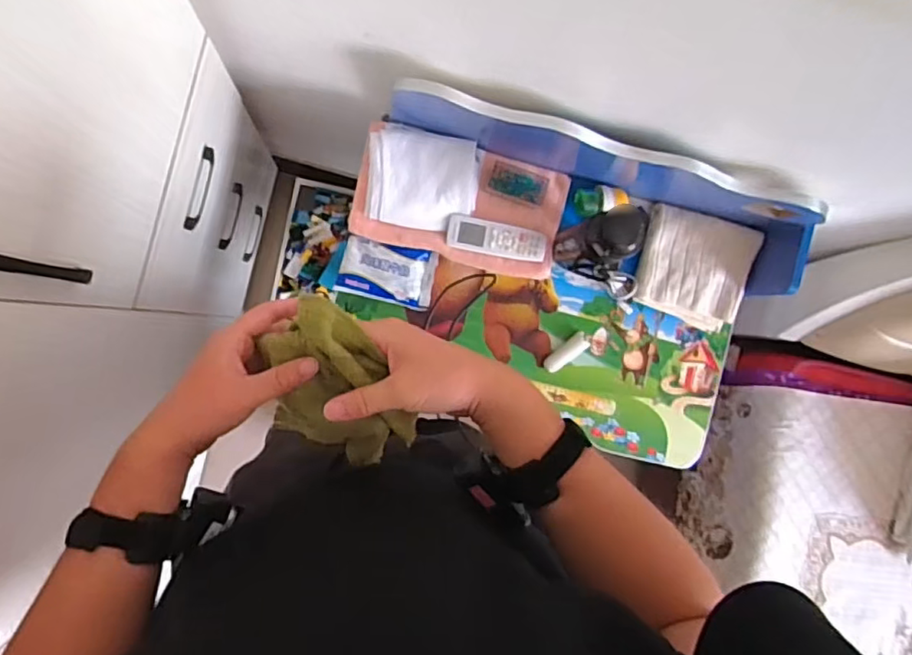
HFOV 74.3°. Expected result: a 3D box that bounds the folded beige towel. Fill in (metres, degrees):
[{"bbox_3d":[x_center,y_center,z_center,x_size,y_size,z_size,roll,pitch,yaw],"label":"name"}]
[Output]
[{"bbox_3d":[0.396,-0.097,0.995,0.179,0.058,0.173,15,88,-9],"label":"folded beige towel"}]

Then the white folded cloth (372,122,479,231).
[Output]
[{"bbox_3d":[-0.049,-0.225,0.918,0.164,0.022,0.141,7,102,-9],"label":"white folded cloth"}]

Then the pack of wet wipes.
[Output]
[{"bbox_3d":[-0.108,-0.086,0.949,0.146,0.024,0.089,12,88,-9],"label":"pack of wet wipes"}]

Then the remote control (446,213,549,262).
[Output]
[{"bbox_3d":[0.065,-0.138,0.948,0.156,0.016,0.051,12,102,-5],"label":"remote control"}]

